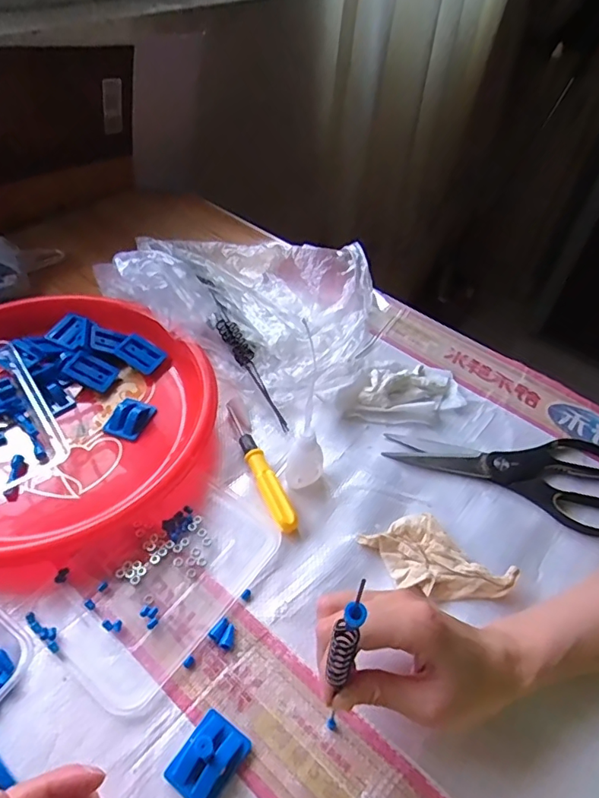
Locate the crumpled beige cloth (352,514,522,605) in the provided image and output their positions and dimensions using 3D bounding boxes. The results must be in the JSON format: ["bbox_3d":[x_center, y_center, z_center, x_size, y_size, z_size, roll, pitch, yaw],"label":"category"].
[{"bbox_3d":[0.105,0.127,0.396,0.104,0.019,0.059,35,53,24],"label":"crumpled beige cloth"}]

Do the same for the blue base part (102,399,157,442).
[{"bbox_3d":[-0.157,0.017,0.475,0.031,0.018,0.042,19,48,11],"label":"blue base part"}]

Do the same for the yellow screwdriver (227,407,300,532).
[{"bbox_3d":[-0.038,0.056,0.449,0.016,0.017,0.142,-17,51,-20],"label":"yellow screwdriver"}]

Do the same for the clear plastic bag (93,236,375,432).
[{"bbox_3d":[-0.069,-0.110,0.538,0.271,0.102,0.173,24,50,16],"label":"clear plastic bag"}]

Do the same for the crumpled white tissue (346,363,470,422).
[{"bbox_3d":[0.107,-0.005,0.512,0.126,0.024,0.059,-12,50,-17],"label":"crumpled white tissue"}]

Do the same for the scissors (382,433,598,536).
[{"bbox_3d":[0.195,0.058,0.472,0.215,0.013,0.096,17,48,10],"label":"scissors"}]

